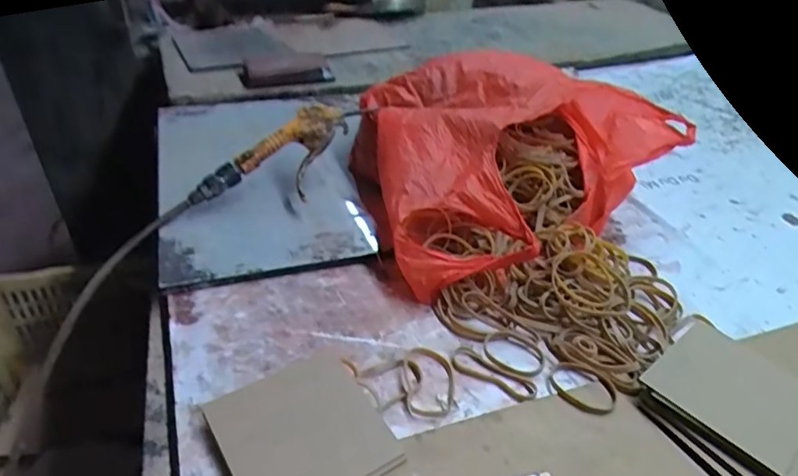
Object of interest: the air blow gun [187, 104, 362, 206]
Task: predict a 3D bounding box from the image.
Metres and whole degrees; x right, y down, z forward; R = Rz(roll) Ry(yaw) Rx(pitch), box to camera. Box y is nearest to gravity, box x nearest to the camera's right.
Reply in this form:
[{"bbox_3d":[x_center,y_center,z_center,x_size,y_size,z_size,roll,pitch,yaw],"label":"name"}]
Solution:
[{"bbox_3d":[-0.126,-0.085,0.622,0.214,0.055,0.068,-34,48,-22],"label":"air blow gun"}]

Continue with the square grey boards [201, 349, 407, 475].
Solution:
[{"bbox_3d":[-0.068,0.138,0.400,0.108,0.013,0.114,-20,41,-28],"label":"square grey boards"}]

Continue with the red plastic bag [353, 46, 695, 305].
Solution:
[{"bbox_3d":[0.143,-0.091,0.631,0.347,0.133,0.302,-5,37,-14],"label":"red plastic bag"}]

